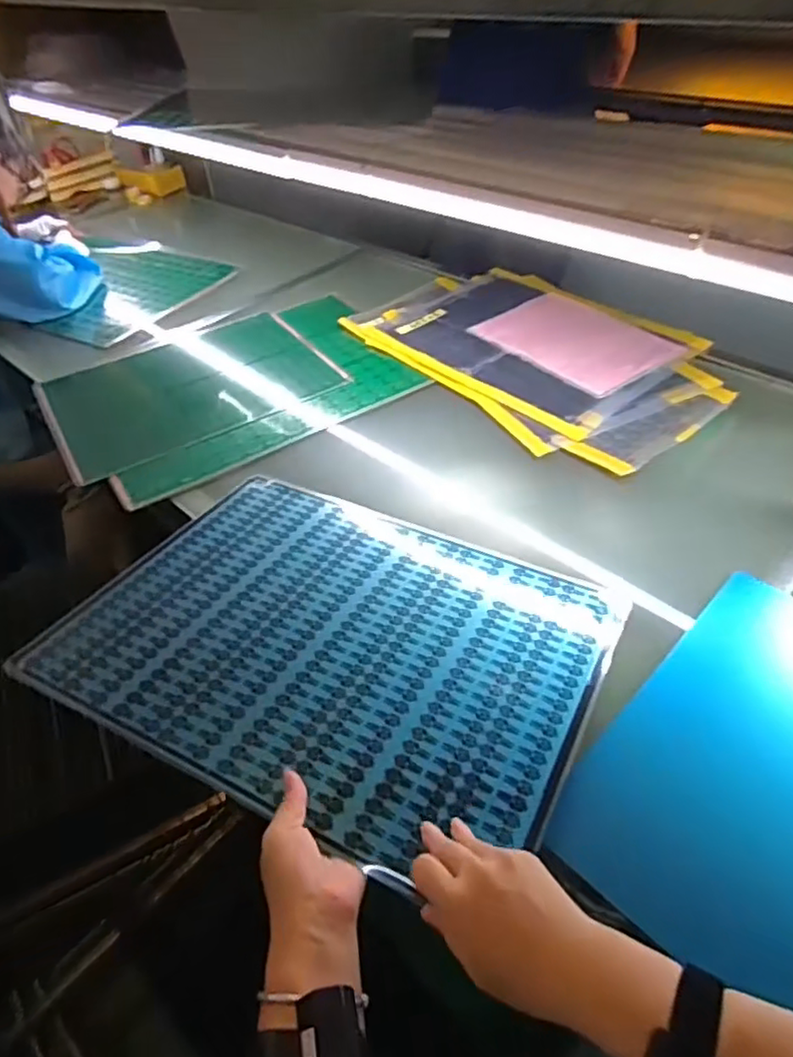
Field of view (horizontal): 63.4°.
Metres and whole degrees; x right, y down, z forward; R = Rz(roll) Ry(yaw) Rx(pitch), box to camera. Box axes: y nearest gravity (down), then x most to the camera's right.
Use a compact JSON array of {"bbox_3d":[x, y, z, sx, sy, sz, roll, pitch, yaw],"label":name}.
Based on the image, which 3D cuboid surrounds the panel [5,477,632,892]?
[{"bbox_3d":[-0.061,0.106,0.672,0.517,0.012,0.395,18,40,20],"label":"panel"}]

